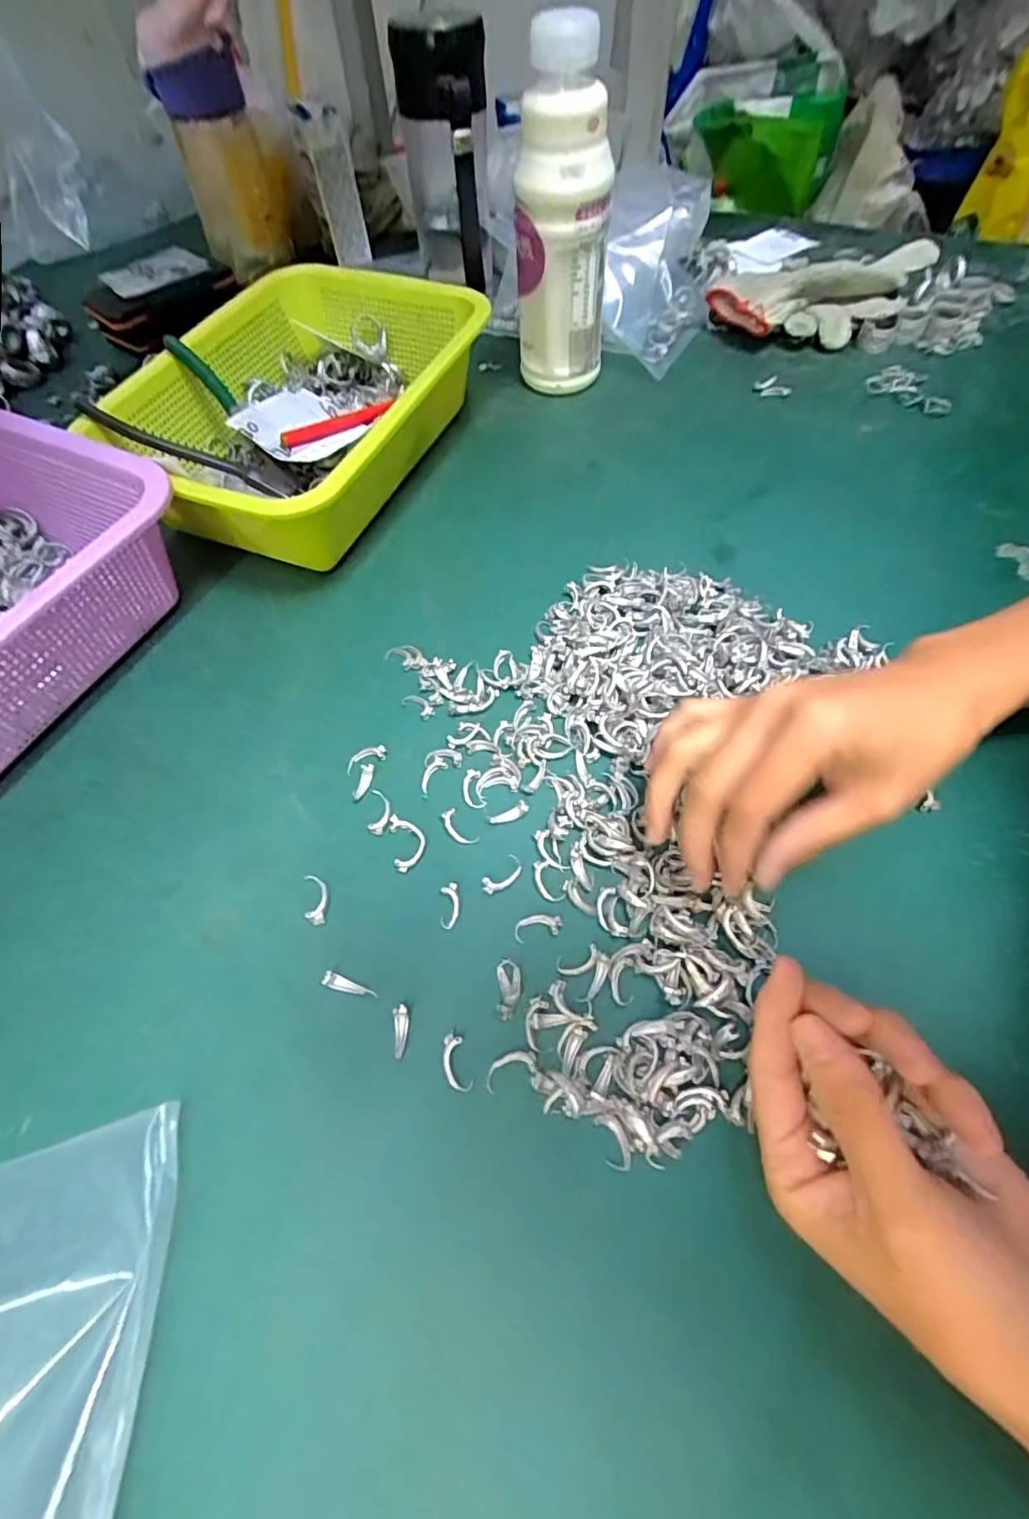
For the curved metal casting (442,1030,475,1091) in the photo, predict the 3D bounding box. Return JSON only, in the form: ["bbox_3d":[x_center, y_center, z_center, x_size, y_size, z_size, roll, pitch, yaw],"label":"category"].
[{"bbox_3d":[-0.025,0.124,0.244,0.010,0.004,0.023,-17,60,-7],"label":"curved metal casting"}]

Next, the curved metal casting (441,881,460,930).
[{"bbox_3d":[-0.030,0.068,0.277,0.009,0.004,0.020,-3,59,1],"label":"curved metal casting"}]

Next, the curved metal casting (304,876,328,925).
[{"bbox_3d":[-0.095,0.066,0.283,0.011,0.005,0.027,-14,60,-5],"label":"curved metal casting"}]

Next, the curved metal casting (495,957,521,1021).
[{"bbox_3d":[-0.002,0.099,0.257,0.011,0.007,0.025,1,59,4],"label":"curved metal casting"}]

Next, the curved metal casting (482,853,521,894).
[{"bbox_3d":[-0.006,0.055,0.283,0.022,0.004,0.011,-37,64,-18],"label":"curved metal casting"}]

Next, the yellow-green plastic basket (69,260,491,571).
[{"bbox_3d":[-0.150,-0.248,0.429,0.223,0.084,0.261,22,63,15],"label":"yellow-green plastic basket"}]

